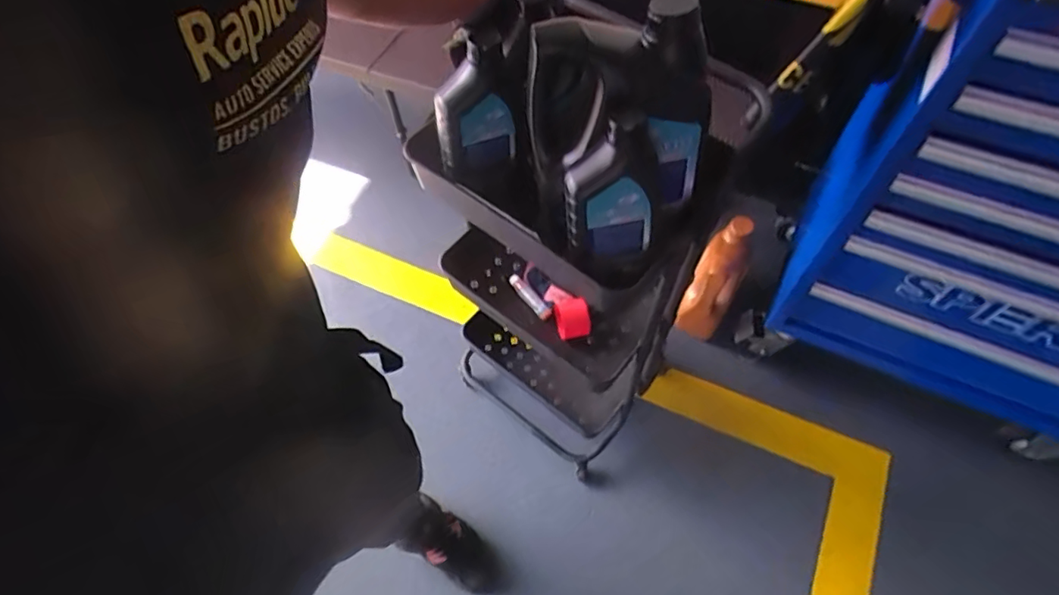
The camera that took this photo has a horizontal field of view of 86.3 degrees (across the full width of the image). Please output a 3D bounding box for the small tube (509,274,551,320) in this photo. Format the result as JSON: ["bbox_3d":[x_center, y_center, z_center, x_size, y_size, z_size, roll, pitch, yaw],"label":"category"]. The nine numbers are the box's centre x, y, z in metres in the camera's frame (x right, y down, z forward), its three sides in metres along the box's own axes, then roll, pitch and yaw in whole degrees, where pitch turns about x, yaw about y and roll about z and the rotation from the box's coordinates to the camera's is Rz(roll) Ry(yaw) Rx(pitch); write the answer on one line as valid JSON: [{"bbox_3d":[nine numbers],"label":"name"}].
[{"bbox_3d":[0.000,-0.002,1.069,0.022,0.020,0.108,-35,65,-17],"label":"small tube"}]

